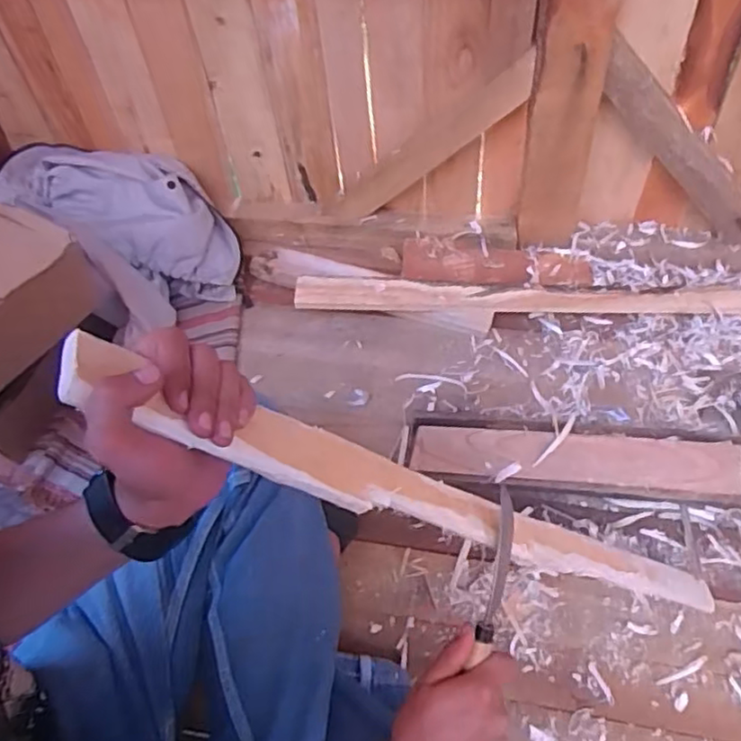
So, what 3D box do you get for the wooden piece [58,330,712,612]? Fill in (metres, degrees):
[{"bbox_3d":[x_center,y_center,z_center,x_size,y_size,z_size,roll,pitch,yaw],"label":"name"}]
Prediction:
[{"bbox_3d":[0.103,0.117,0.513,0.026,0.681,0.049,-36,43,36],"label":"wooden piece"}]

